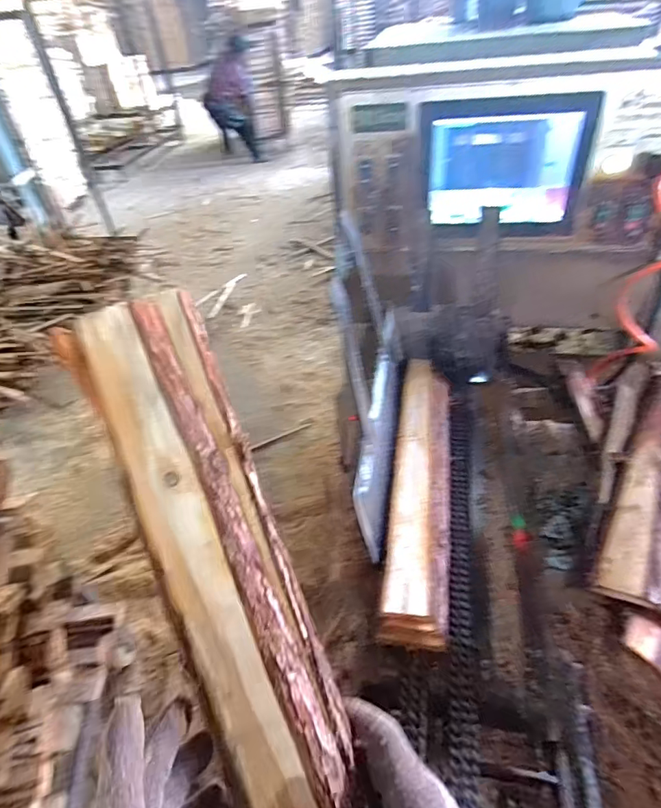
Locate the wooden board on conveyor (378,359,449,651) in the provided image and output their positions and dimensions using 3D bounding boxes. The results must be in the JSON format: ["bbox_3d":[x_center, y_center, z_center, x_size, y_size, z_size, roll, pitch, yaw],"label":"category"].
[{"bbox_3d":[0.149,0.108,0.784,0.087,0.051,0.519,3,43,11],"label":"wooden board on conveyor"}]

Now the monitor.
[{"bbox_3d":[0.304,-0.414,0.863,0.285,0.225,0.056,10,44,18],"label":"monitor"}]

